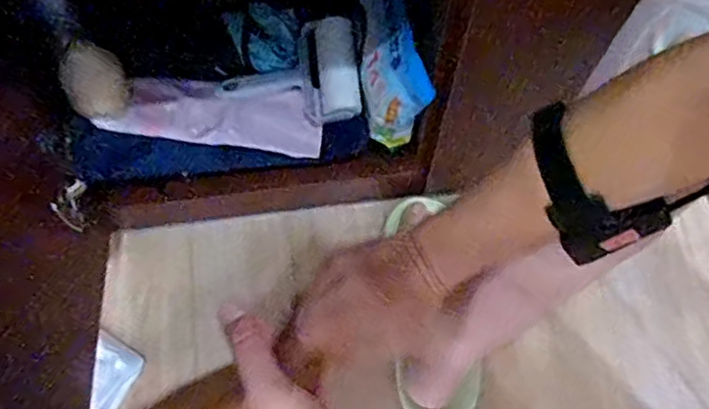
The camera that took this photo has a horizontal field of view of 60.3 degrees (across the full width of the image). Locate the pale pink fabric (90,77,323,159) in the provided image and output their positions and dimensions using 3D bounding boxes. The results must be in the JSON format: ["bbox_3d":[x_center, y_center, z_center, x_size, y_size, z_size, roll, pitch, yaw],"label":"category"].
[{"bbox_3d":[-0.153,-0.100,0.691,0.230,0.024,0.071,4,70,2],"label":"pale pink fabric"}]

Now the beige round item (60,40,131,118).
[{"bbox_3d":[-0.279,-0.133,0.656,0.065,0.047,0.063,0,70,0],"label":"beige round item"}]

